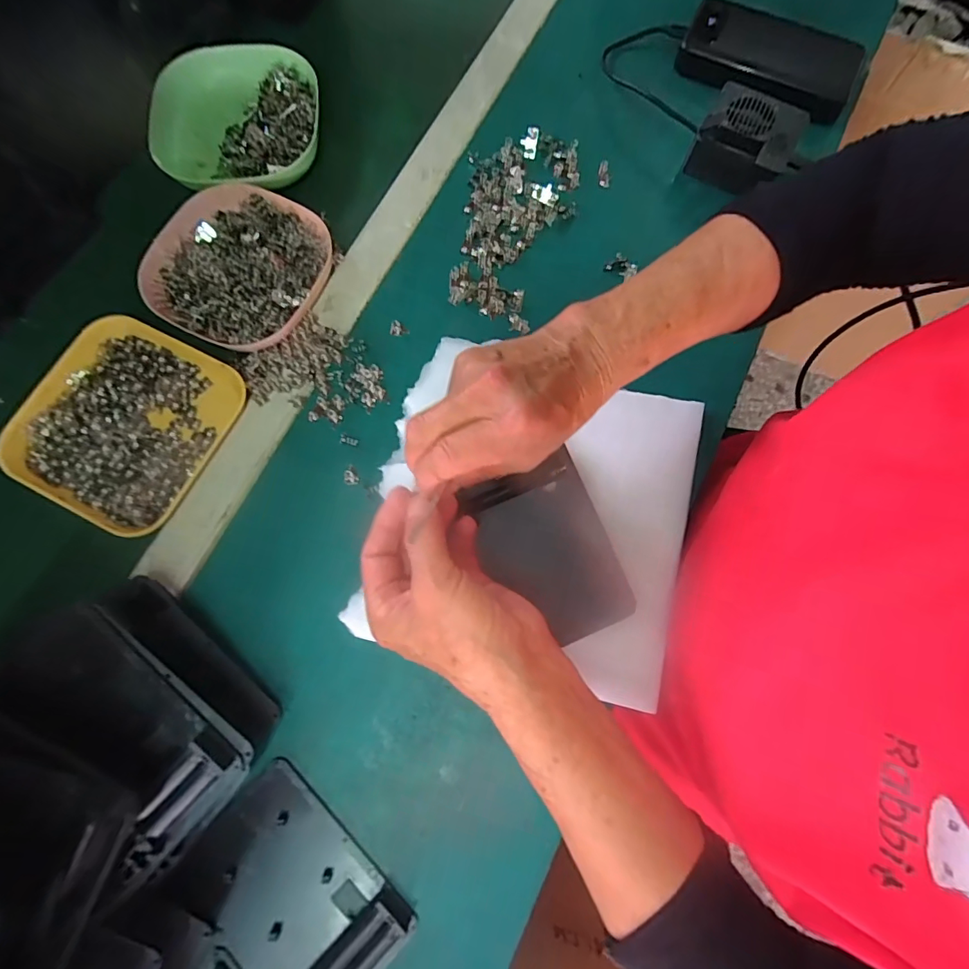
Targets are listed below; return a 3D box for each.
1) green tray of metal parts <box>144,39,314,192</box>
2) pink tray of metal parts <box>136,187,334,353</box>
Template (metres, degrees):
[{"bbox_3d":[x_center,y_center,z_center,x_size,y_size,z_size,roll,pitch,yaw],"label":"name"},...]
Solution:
[{"bbox_3d":[-0.226,-0.324,0.435,0.155,0.034,0.144,4,76,1],"label":"green tray of metal parts"},{"bbox_3d":[-0.202,-0.180,0.393,0.136,0.030,0.134,24,77,6],"label":"pink tray of metal parts"}]

